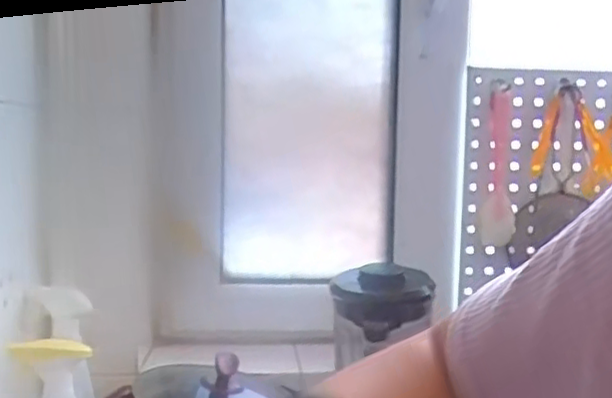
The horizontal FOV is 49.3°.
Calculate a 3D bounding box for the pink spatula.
[{"bbox_3d":[0.312,-0.055,1.101,0.056,0.271,0.009,-5,12,-3],"label":"pink spatula"}]

